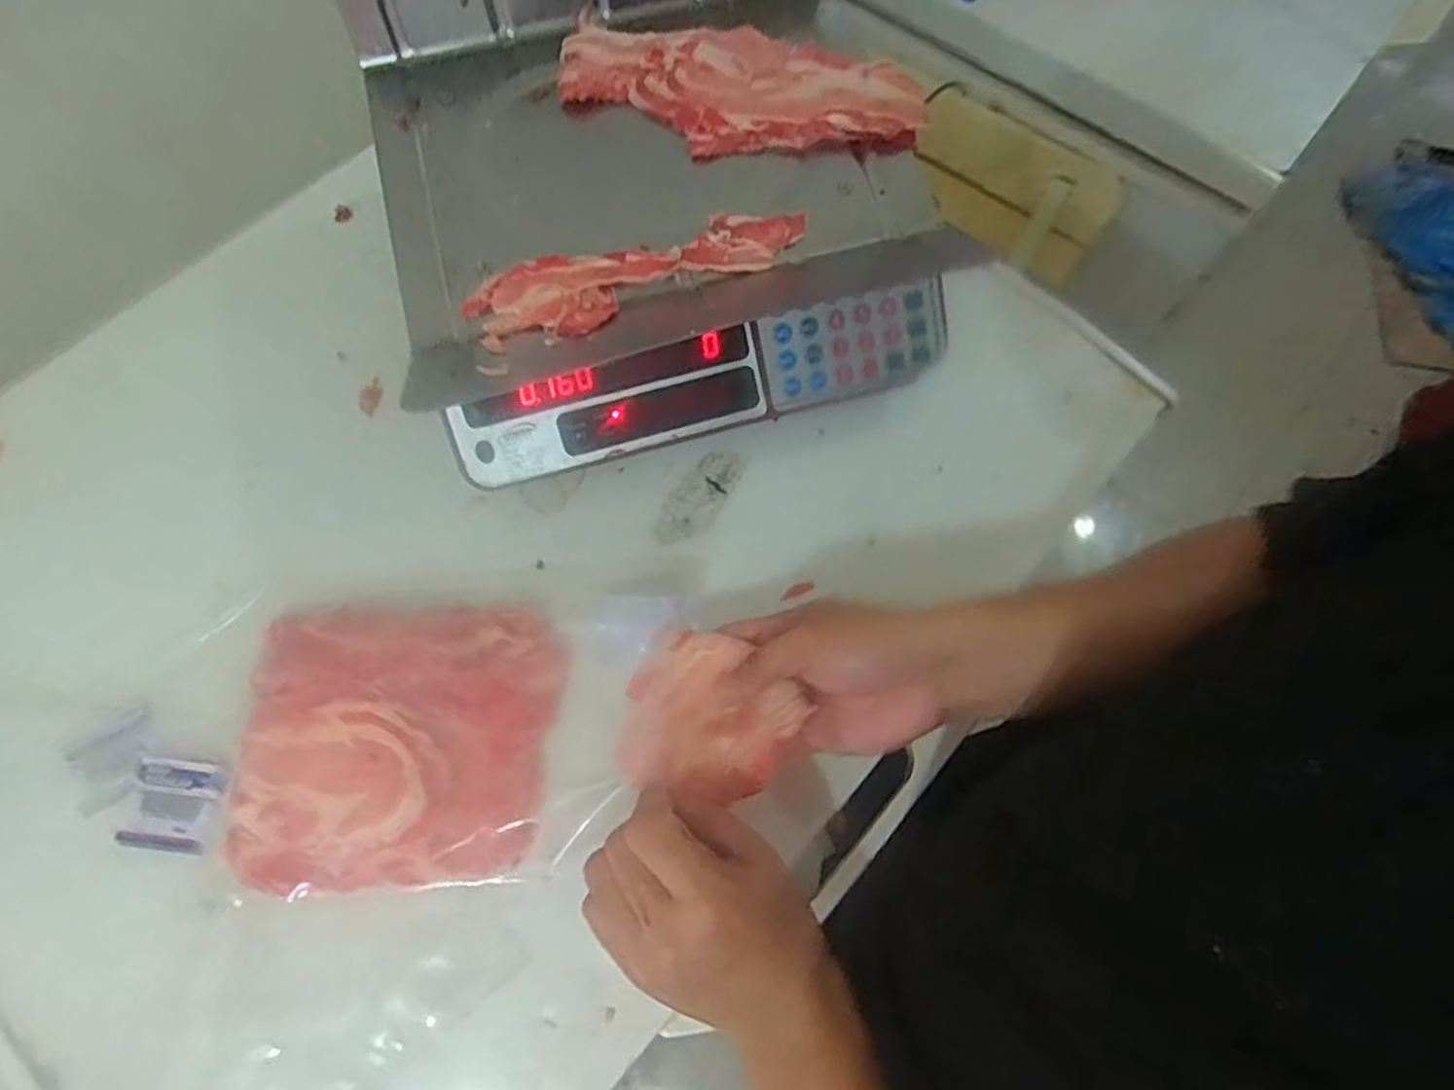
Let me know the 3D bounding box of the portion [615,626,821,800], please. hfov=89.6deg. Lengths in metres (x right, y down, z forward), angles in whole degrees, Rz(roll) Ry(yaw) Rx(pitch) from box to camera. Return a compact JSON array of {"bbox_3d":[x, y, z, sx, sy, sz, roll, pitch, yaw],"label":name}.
[{"bbox_3d":[-0.015,0.103,0.419,0.100,0.035,0.092,32,72,28],"label":"portion"}]

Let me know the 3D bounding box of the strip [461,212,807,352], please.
[{"bbox_3d":[-0.052,-0.173,0.460,0.213,0.020,0.071,-22,70,-8],"label":"strip"}]

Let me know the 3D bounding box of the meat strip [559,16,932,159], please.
[{"bbox_3d":[0.007,-0.316,0.511,0.256,0.028,0.092,15,70,7],"label":"meat strip"}]

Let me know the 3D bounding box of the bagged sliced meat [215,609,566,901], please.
[{"bbox_3d":[-0.200,0.120,0.453,0.187,0.023,0.163,-1,69,-3],"label":"bagged sliced meat"}]

